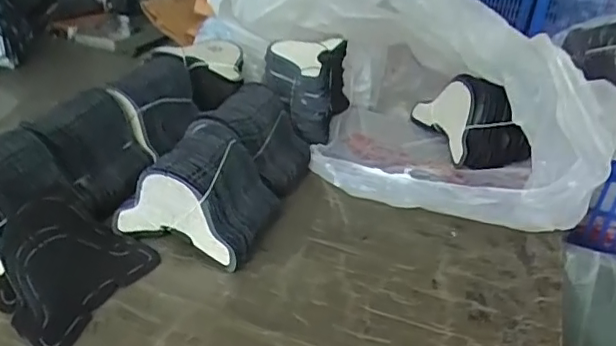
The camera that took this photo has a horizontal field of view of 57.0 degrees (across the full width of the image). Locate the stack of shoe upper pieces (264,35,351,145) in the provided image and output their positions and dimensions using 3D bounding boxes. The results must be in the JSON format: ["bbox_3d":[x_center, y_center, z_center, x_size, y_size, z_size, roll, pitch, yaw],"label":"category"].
[{"bbox_3d":[-0.002,-0.115,0.746,0.103,0.104,0.149,7,31,2],"label":"stack of shoe upper pieces"}]

